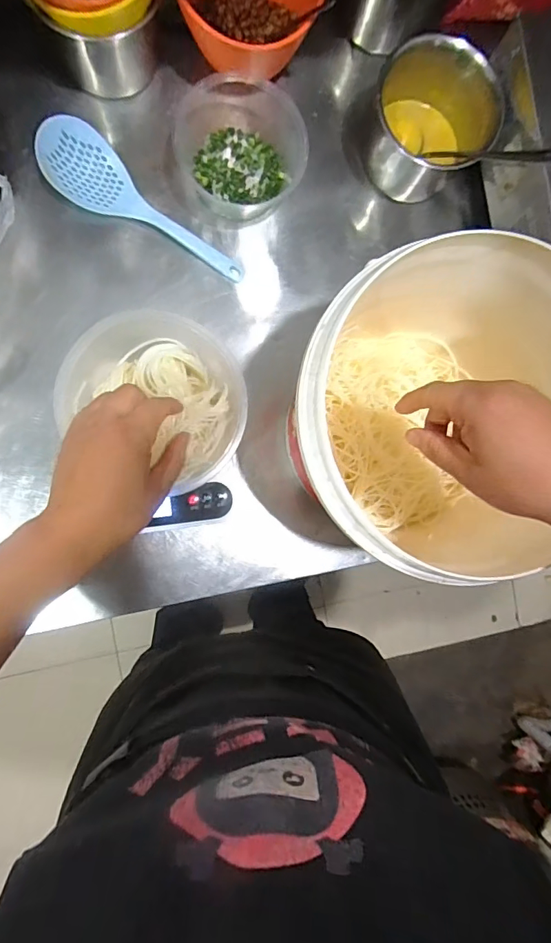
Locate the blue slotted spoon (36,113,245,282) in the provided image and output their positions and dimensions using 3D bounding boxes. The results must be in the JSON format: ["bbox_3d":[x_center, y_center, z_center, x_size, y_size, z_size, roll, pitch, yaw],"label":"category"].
[{"bbox_3d":[-0.144,-0.301,0.533,0.246,0.036,0.073,29,87,-7],"label":"blue slotted spoon"}]

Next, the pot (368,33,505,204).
[{"bbox_3d":[0.182,-0.402,0.542,0.120,0.110,0.109,-8,92,-7],"label":"pot"}]

